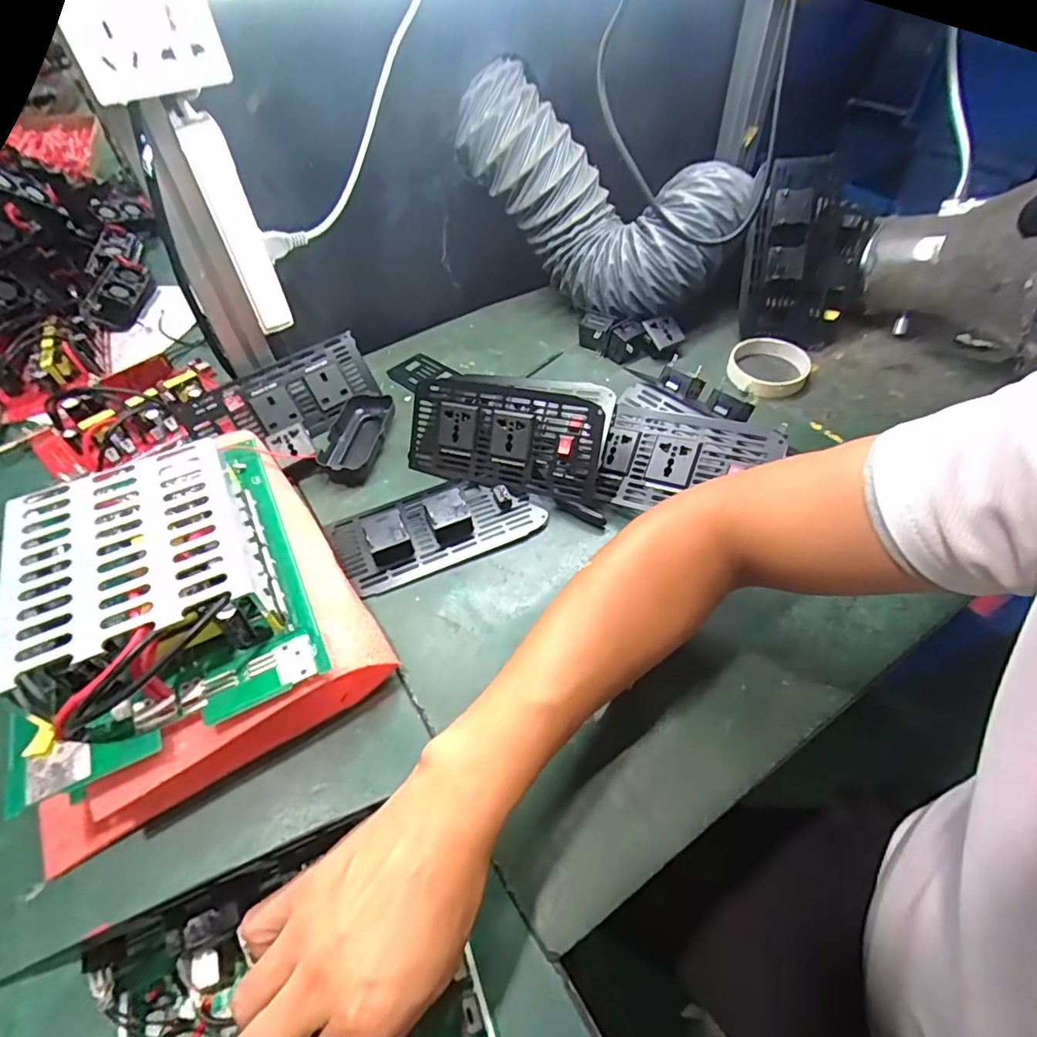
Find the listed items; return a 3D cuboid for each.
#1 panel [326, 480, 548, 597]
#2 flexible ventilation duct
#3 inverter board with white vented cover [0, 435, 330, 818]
[{"bbox_3d":[-0.074,0.002,0.493,0.178,0.028,0.093,-20,52,-13],"label":"panel"},{"bbox_3d":[0.085,-0.358,0.635,0.318,0.164,0.127,28,53,-6],"label":"flexible ventilation duct"},{"bbox_3d":[-0.254,0.035,0.386,0.179,0.061,0.239,-20,52,-15],"label":"inverter board with white vented cover"}]

